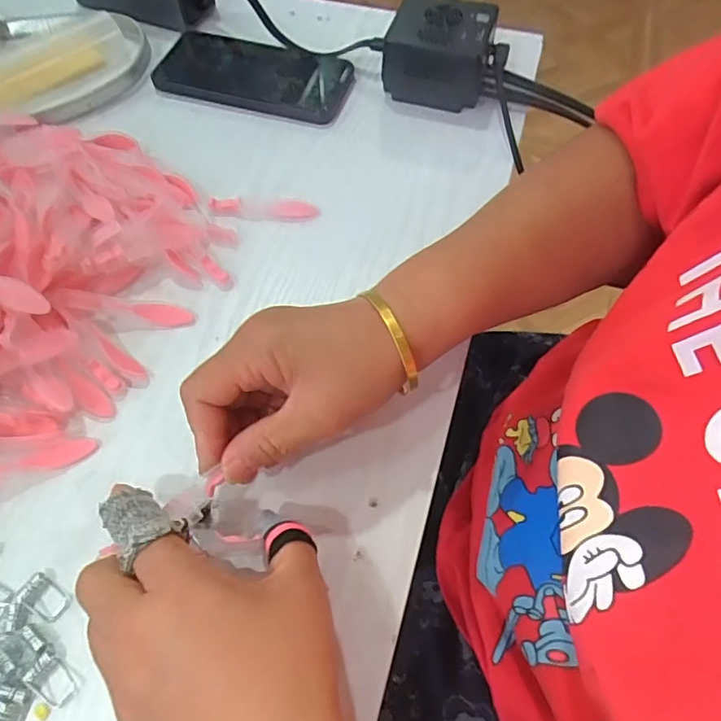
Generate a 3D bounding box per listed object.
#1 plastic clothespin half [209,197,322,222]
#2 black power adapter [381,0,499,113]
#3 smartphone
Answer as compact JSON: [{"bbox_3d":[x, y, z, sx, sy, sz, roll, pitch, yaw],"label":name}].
[{"bbox_3d":[-0.068,-0.107,0.382,0.076,0.006,0.018,3,59,2],"label":"plastic clothespin half"},{"bbox_3d":[0.064,-0.250,0.438,0.080,0.049,0.080,13,62,7],"label":"black power adapter"},{"bbox_3d":[-0.093,-0.240,0.449,0.163,0.011,0.081,14,61,9],"label":"smartphone"}]

